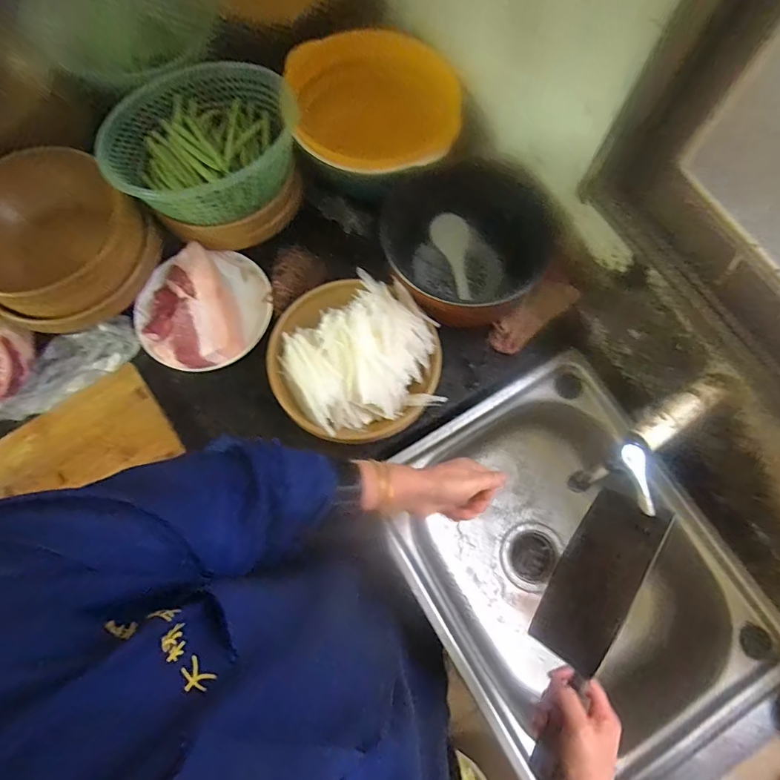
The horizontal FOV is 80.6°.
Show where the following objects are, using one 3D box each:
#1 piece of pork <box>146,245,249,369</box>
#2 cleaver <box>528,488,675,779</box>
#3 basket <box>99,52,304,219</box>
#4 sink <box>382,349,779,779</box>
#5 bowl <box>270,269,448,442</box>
[{"bbox_3d":[-0.286,-0.111,0.653,0.139,0.046,0.170,-20,74,-6],"label":"piece of pork"},{"bbox_3d":[0.207,0.251,0.509,0.025,0.113,0.282,30,87,-15],"label":"cleaver"},{"bbox_3d":[-0.255,-0.355,0.658,0.244,0.104,0.279,24,75,7],"label":"basket"},{"bbox_3d":[0.250,0.263,0.692,0.390,0.208,0.507,-31,76,-9],"label":"sink"},{"bbox_3d":[-0.048,-0.048,0.612,0.213,0.087,0.227,0,73,0],"label":"bowl"}]

